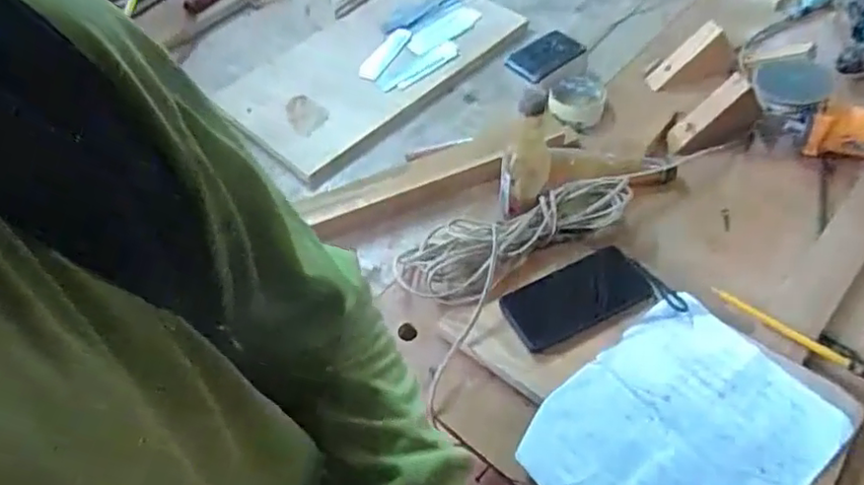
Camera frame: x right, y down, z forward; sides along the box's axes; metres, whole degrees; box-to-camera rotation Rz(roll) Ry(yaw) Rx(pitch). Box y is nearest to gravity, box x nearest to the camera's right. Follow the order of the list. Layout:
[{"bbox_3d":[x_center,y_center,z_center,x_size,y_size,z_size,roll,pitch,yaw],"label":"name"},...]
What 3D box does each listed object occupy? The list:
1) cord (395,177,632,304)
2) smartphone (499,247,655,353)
[{"bbox_3d":[0.094,-0.012,0.729,0.284,0.058,0.111,-25,53,-16],"label":"cord"},{"bbox_3d":[0.162,0.060,0.679,0.159,0.011,0.076,-25,53,-16],"label":"smartphone"}]

